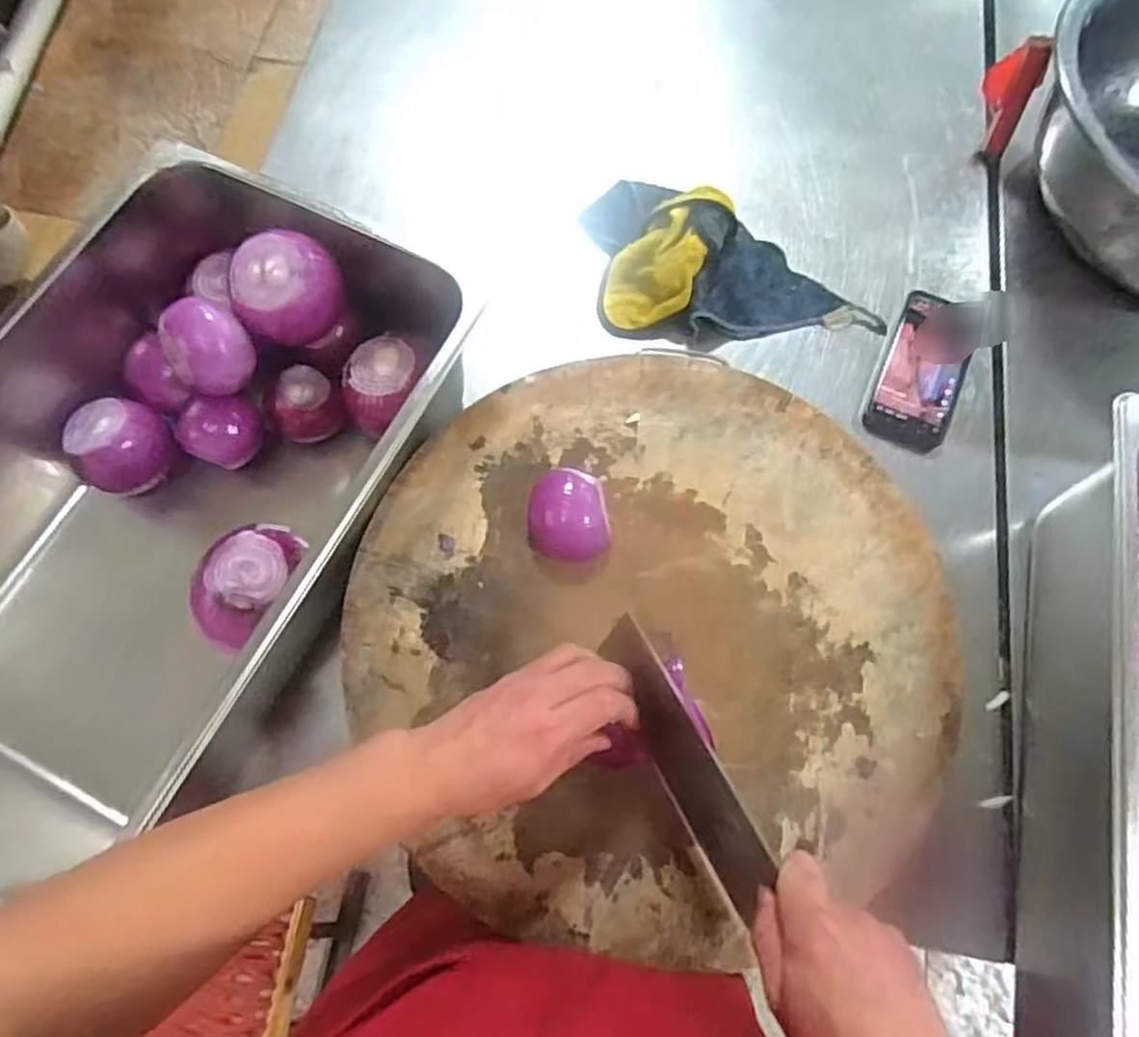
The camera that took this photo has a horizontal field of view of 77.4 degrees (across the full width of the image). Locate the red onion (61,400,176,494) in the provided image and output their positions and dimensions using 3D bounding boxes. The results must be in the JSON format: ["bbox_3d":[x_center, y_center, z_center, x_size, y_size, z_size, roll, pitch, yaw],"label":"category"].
[{"bbox_3d":[-0.392,-0.061,0.624,0.063,0.067,0.077,27,73,8],"label":"red onion"}]

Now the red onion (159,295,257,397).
[{"bbox_3d":[-0.299,-0.142,0.586,0.064,0.057,0.060,-43,77,-14],"label":"red onion"}]

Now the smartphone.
[{"bbox_3d":[0.355,-0.152,0.704,0.080,0.015,0.180,23,72,7],"label":"smartphone"}]

